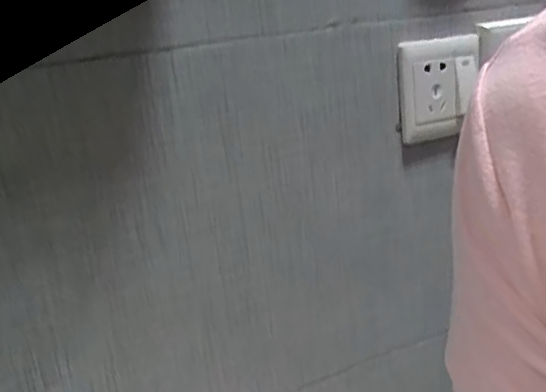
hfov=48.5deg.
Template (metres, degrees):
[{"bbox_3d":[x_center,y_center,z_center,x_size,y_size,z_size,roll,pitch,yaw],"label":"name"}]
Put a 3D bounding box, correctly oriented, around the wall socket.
[{"bbox_3d":[0.148,-0.095,0.532,0.085,0.084,0.008,-13,13,-21],"label":"wall socket"}]

